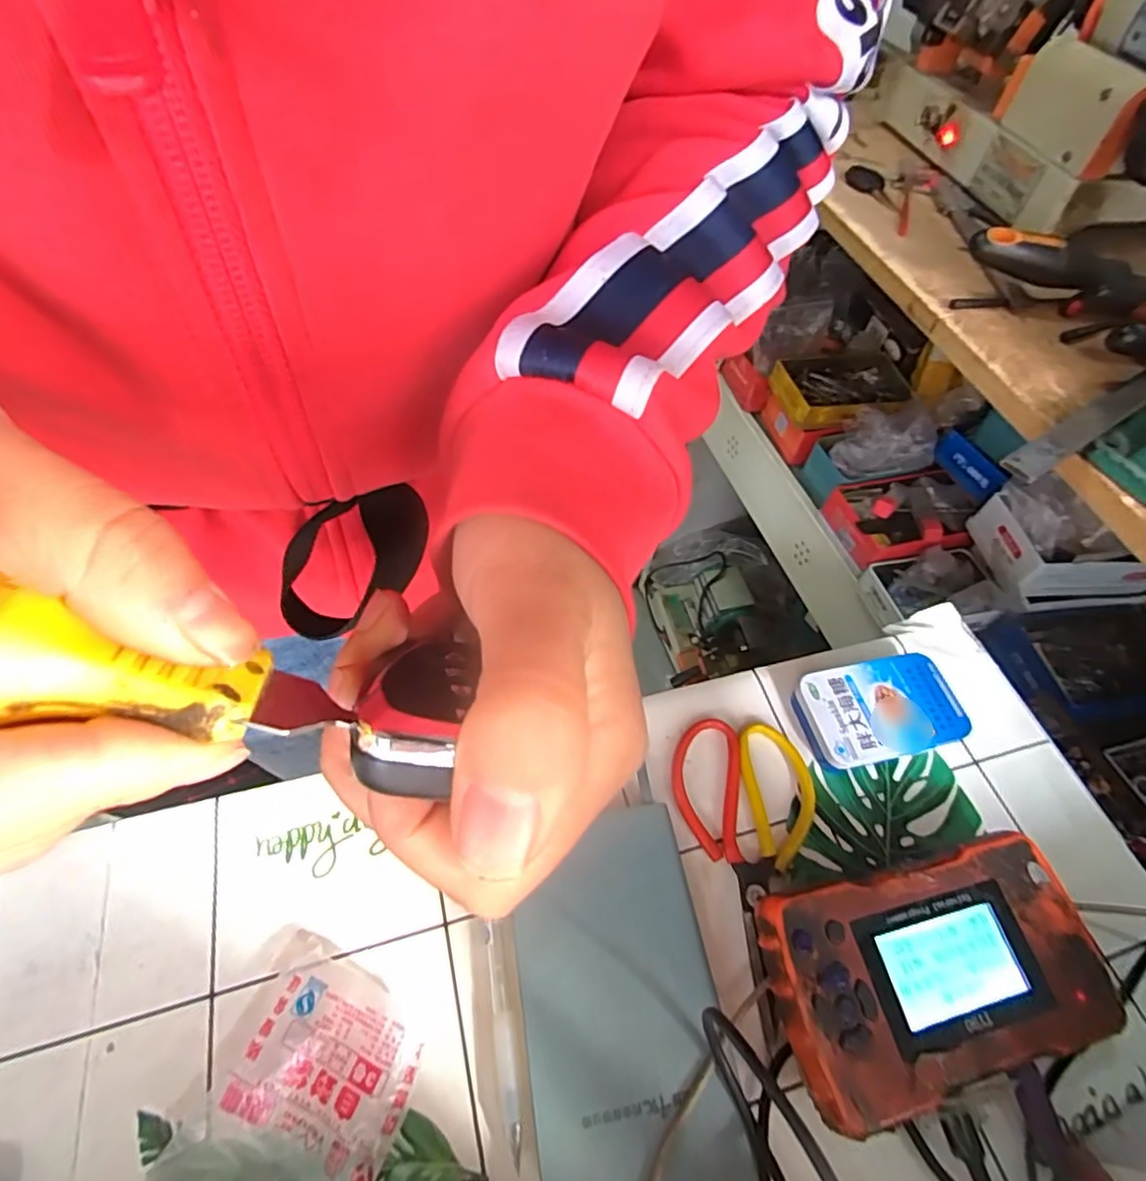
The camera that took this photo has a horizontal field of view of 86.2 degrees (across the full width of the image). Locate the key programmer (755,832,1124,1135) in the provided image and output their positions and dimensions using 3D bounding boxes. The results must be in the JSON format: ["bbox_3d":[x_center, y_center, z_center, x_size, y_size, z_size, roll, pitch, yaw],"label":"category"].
[{"bbox_3d":[0.184,0.196,0.318,0.170,0.048,0.091,-9,56,-10],"label":"key programmer"}]

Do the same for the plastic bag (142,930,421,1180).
[{"bbox_3d":[-0.127,0.232,0.278,0.095,0.027,0.112,18,53,8],"label":"plastic bag"}]

